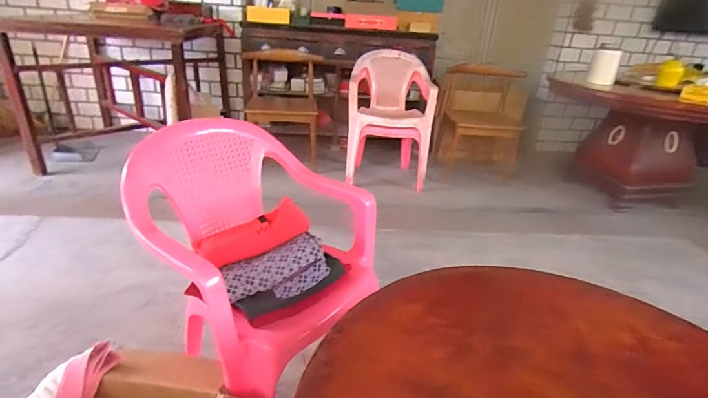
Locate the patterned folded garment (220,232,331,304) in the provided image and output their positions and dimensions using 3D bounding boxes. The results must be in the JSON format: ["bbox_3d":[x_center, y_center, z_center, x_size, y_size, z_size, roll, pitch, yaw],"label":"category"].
[{"bbox_3d":[-0.172,0.155,0.883,0.219,0.075,0.113,-9,29,-27],"label":"patterned folded garment"}]

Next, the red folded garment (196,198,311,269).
[{"bbox_3d":[-0.248,0.088,0.953,0.272,0.047,0.135,-21,30,-8],"label":"red folded garment"}]

